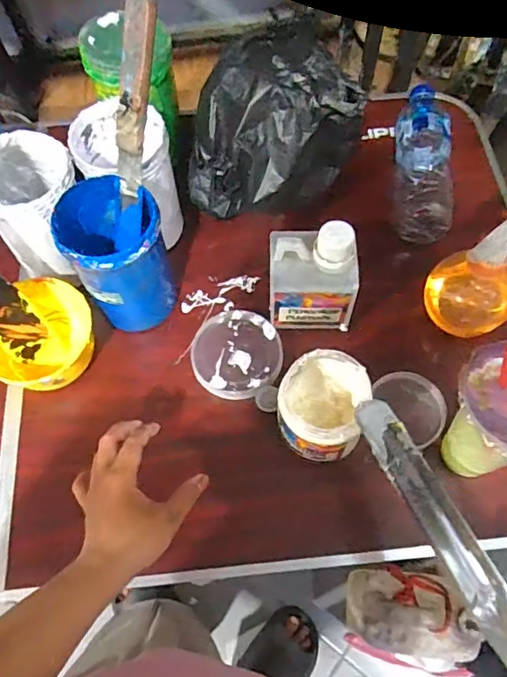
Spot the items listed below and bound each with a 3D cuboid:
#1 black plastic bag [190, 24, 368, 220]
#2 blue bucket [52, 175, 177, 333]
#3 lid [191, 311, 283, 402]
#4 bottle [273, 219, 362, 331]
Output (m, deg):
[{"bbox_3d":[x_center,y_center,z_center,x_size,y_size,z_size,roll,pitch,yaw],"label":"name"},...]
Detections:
[{"bbox_3d":[0.020,-0.211,0.562,0.174,0.136,0.104,-1,67,2],"label":"black plastic bag"},{"bbox_3d":[-0.133,-0.080,0.545,0.088,0.150,0.096,-1,67,2],"label":"blue bucket"},{"bbox_3d":[-0.018,0.017,0.565,0.095,0.010,0.097,-1,67,2],"label":"lid"},{"bbox_3d":[0.059,-0.064,0.535,0.087,0.107,0.069,0,67,3],"label":"bottle"}]

